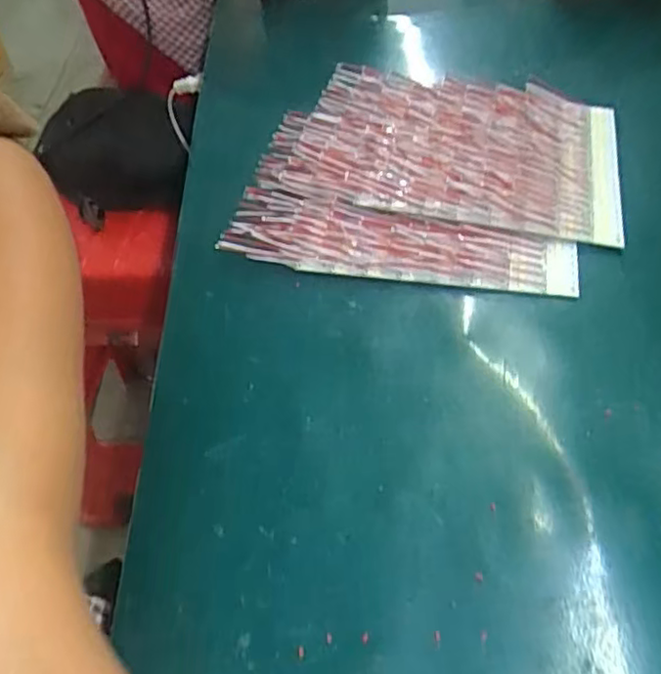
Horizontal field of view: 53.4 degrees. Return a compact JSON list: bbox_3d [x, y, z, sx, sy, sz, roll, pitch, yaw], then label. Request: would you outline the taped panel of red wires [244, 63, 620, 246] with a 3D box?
[{"bbox_3d":[0.068,-0.115,0.391,0.199,0.024,0.140,8,49,12],"label":"taped panel of red wires"}]

